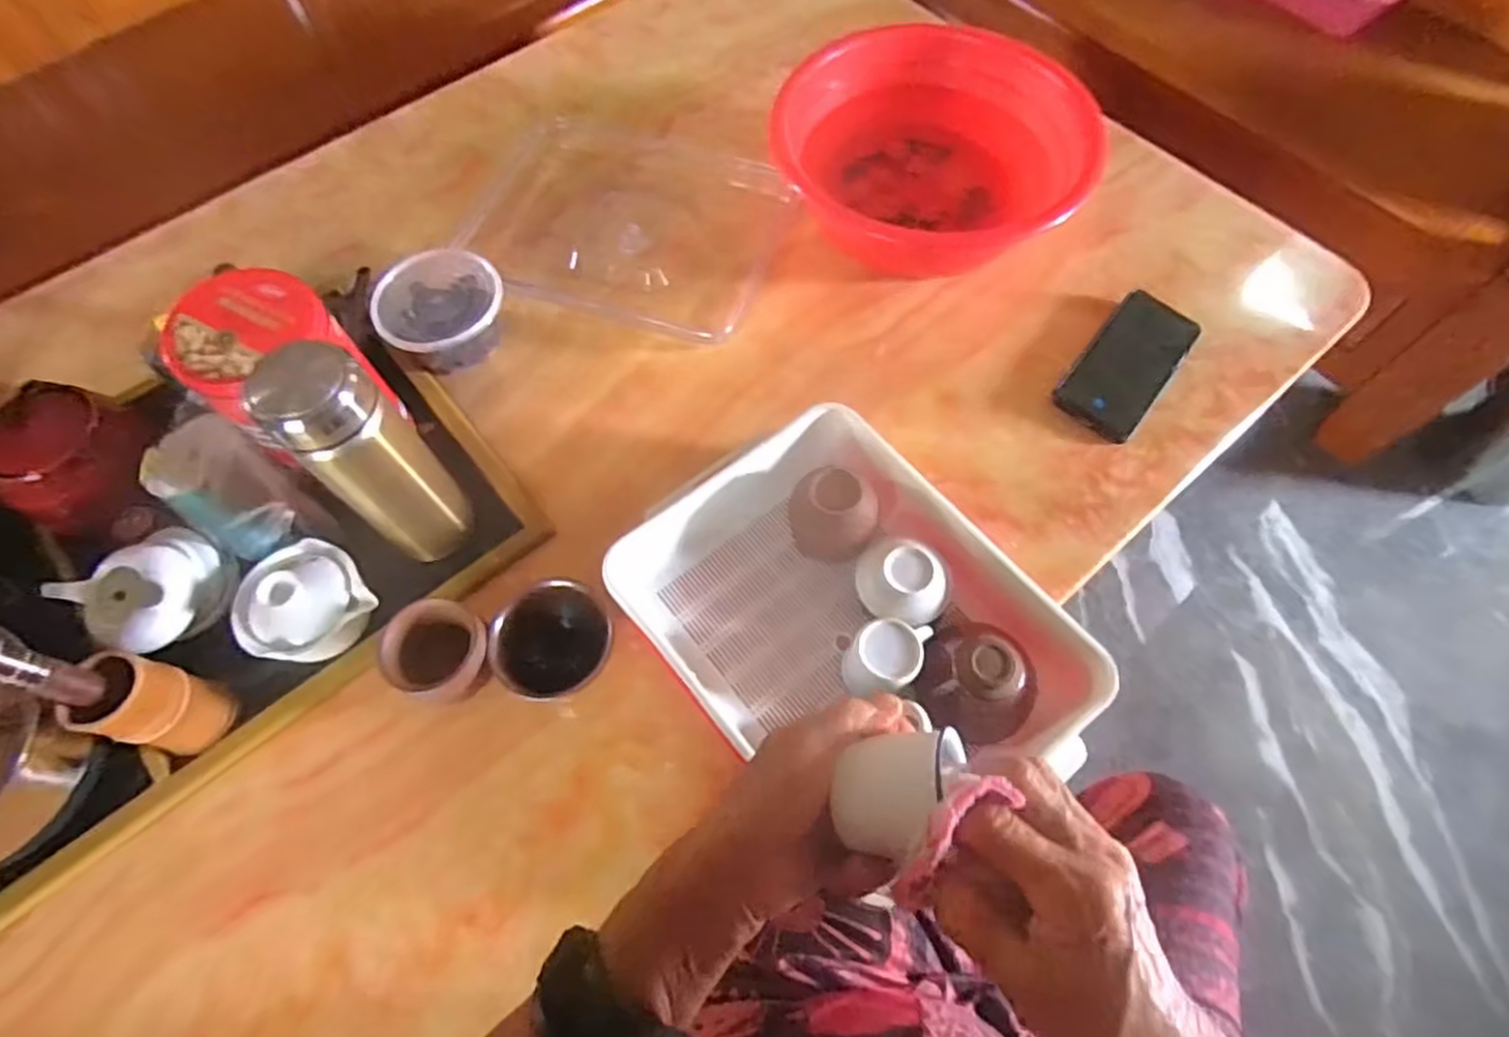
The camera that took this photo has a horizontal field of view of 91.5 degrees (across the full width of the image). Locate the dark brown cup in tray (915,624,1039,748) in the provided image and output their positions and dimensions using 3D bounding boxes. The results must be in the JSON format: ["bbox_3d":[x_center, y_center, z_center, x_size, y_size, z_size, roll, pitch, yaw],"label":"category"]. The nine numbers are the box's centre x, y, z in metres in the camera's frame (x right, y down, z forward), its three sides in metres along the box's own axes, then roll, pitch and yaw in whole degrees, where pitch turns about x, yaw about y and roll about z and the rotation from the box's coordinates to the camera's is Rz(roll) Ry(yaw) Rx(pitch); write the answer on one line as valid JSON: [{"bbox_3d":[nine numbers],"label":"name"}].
[{"bbox_3d":[0.165,0.110,0.522,0.085,0.058,0.084,0,65,1],"label":"dark brown cup in tray"}]

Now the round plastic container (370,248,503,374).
[{"bbox_3d":[-0.279,-0.185,0.658,0.105,0.054,0.114,0,65,1],"label":"round plastic container"}]

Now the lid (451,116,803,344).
[{"bbox_3d":[-0.123,-0.306,0.743,0.296,0.012,0.246,17,65,5],"label":"lid"}]

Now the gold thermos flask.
[{"bbox_3d":[-0.264,-0.037,0.512,0.066,0.187,0.061,33,69,15],"label":"gold thermos flask"}]

